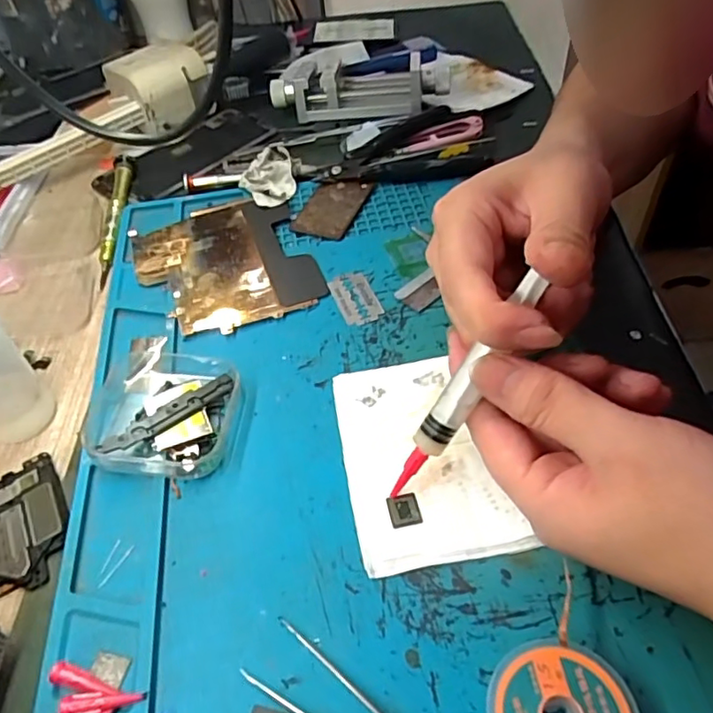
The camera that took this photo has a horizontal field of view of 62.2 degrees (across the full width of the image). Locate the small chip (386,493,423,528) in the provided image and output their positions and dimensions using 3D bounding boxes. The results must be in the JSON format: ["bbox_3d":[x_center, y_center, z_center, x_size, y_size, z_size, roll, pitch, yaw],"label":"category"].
[{"bbox_3d":[0.020,0.063,0.245,0.012,0.004,0.014,-13,49,-5],"label":"small chip"}]

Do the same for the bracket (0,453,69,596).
[{"bbox_3d":[-0.148,0.072,0.261,0.037,0.004,0.063,-26,52,-16],"label":"bracket"}]

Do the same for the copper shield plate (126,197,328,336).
[{"bbox_3d":[-0.081,-0.058,0.363,0.099,0.005,0.113,-19,50,-11],"label":"copper shield plate"}]

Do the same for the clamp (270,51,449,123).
[{"bbox_3d":[0.001,-0.212,0.465,0.137,0.033,0.056,2,49,8],"label":"clamp"}]

